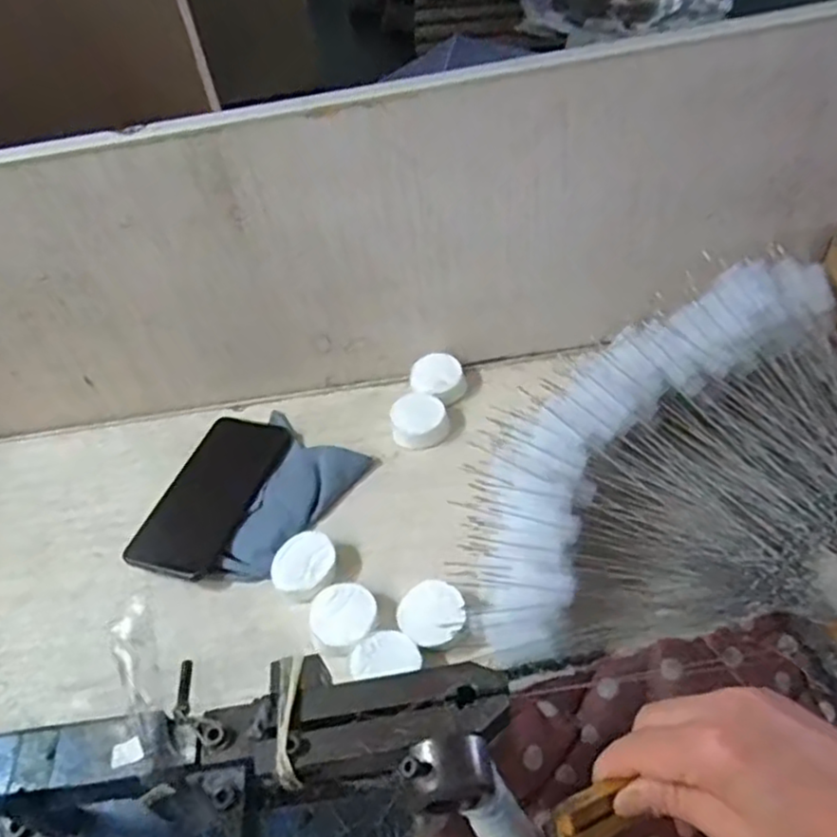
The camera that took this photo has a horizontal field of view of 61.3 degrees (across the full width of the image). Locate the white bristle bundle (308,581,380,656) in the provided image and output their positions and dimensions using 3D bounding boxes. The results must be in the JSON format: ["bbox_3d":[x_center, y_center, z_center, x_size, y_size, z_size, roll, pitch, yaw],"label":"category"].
[{"bbox_3d":[-0.052,0.142,0.504,0.045,0.018,0.048,-33,53,-20],"label":"white bristle bundle"}]

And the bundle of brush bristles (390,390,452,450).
[{"bbox_3d":[0.002,0.003,0.622,0.049,0.021,0.056,-11,49,-3],"label":"bundle of brush bristles"}]

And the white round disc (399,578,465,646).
[{"bbox_3d":[0.010,0.141,0.500,0.045,0.025,0.047,-3,49,4],"label":"white round disc"}]

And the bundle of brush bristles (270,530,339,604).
[{"bbox_3d":[-0.085,0.114,0.535,0.048,0.023,0.045,-3,49,4],"label":"bundle of brush bristles"}]

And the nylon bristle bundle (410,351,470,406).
[{"bbox_3d":[0.017,-0.036,0.649,0.056,0.021,0.051,-3,49,4],"label":"nylon bristle bundle"}]

